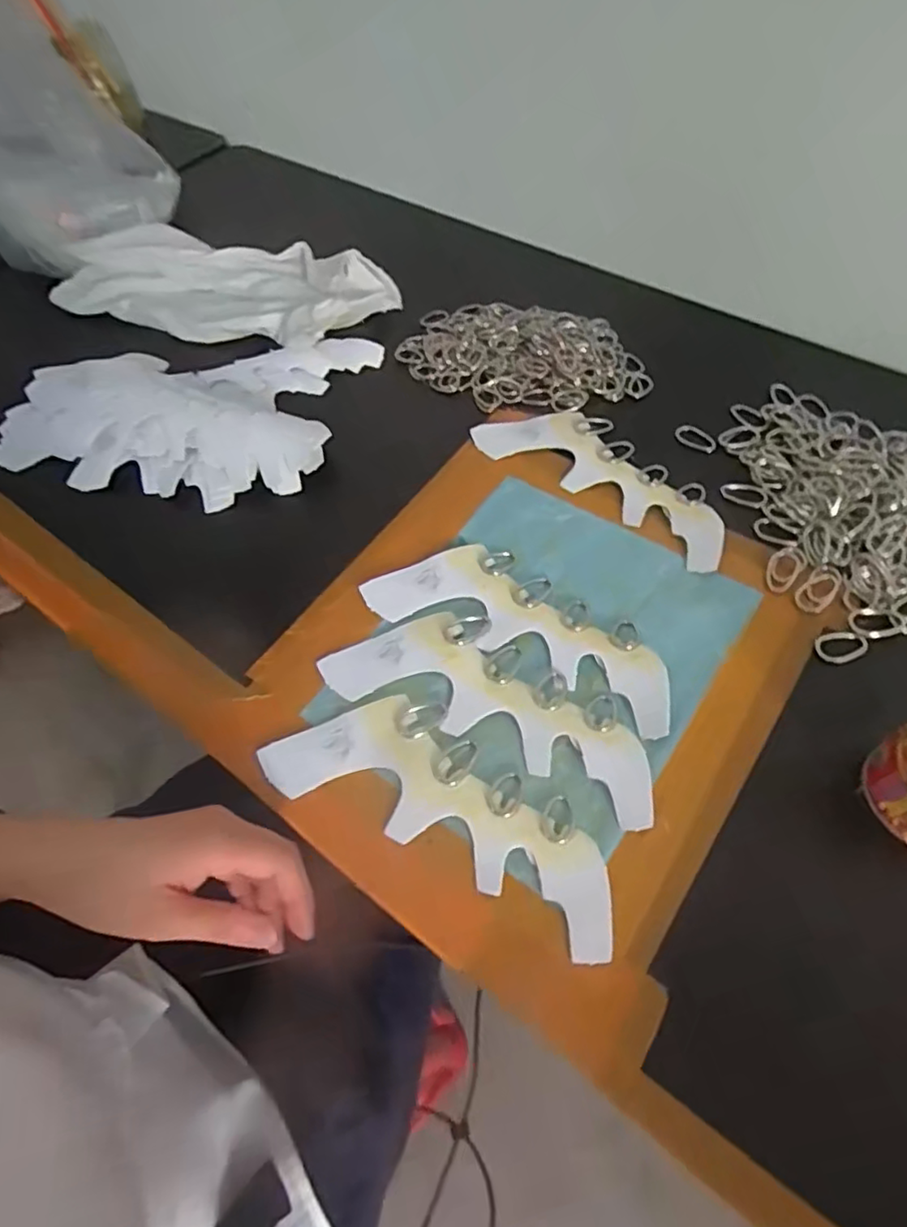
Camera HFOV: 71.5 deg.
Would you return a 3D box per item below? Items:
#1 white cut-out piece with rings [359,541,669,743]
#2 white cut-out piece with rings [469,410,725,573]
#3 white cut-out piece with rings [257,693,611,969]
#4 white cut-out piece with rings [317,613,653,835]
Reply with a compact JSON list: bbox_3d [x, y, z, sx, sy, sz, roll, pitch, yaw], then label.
[{"bbox_3d":[0.049,0.005,0.431,0.215,0.009,0.081,26,64,18],"label":"white cut-out piece with rings"},{"bbox_3d":[0.121,-0.109,0.500,0.087,0.005,0.217,-40,64,-19],"label":"white cut-out piece with rings"},{"bbox_3d":[-0.003,0.107,0.370,0.214,0.004,0.084,23,63,17],"label":"white cut-out piece with rings"},{"bbox_3d":[0.026,0.051,0.404,0.216,0.009,0.081,23,63,17],"label":"white cut-out piece with rings"}]

